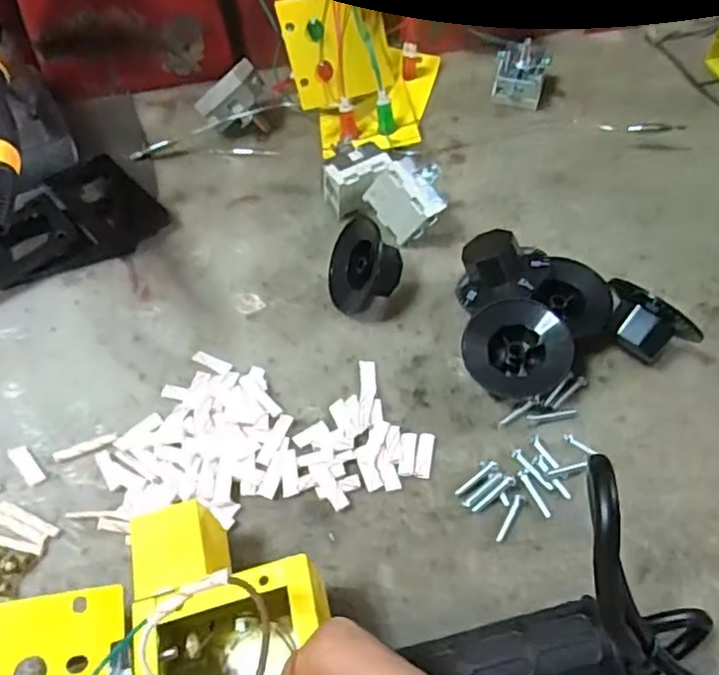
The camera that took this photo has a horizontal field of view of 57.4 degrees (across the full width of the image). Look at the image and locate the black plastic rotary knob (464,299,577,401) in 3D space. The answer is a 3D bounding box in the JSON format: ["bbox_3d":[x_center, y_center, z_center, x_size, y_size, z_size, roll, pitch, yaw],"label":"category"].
[{"bbox_3d":[0.072,0.009,0.309,0.047,0.029,0.045,9,56,7],"label":"black plastic rotary knob"}]

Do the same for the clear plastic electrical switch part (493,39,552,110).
[{"bbox_3d":[0.105,-0.170,0.425,0.031,0.036,0.022,12,57,9],"label":"clear plastic electrical switch part"}]

